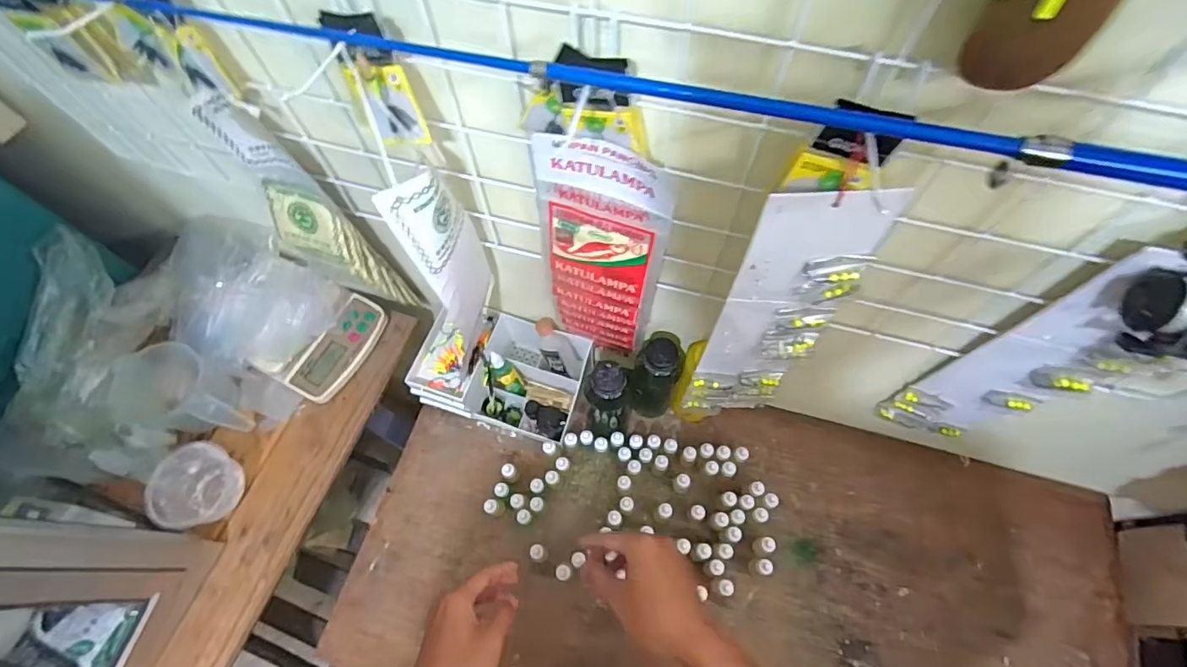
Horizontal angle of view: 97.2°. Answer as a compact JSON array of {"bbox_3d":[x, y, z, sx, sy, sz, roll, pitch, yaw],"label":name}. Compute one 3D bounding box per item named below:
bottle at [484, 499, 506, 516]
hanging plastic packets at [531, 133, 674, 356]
[{"bbox_3d":[-0.134,0.240,0.722,0.017,0.061,0.022,35,71,16],"label":"bottle"},{"bbox_3d":[0.007,-0.060,0.536,0.118,0.338,0.022,17,67,10],"label":"hanging plastic packets"}]

